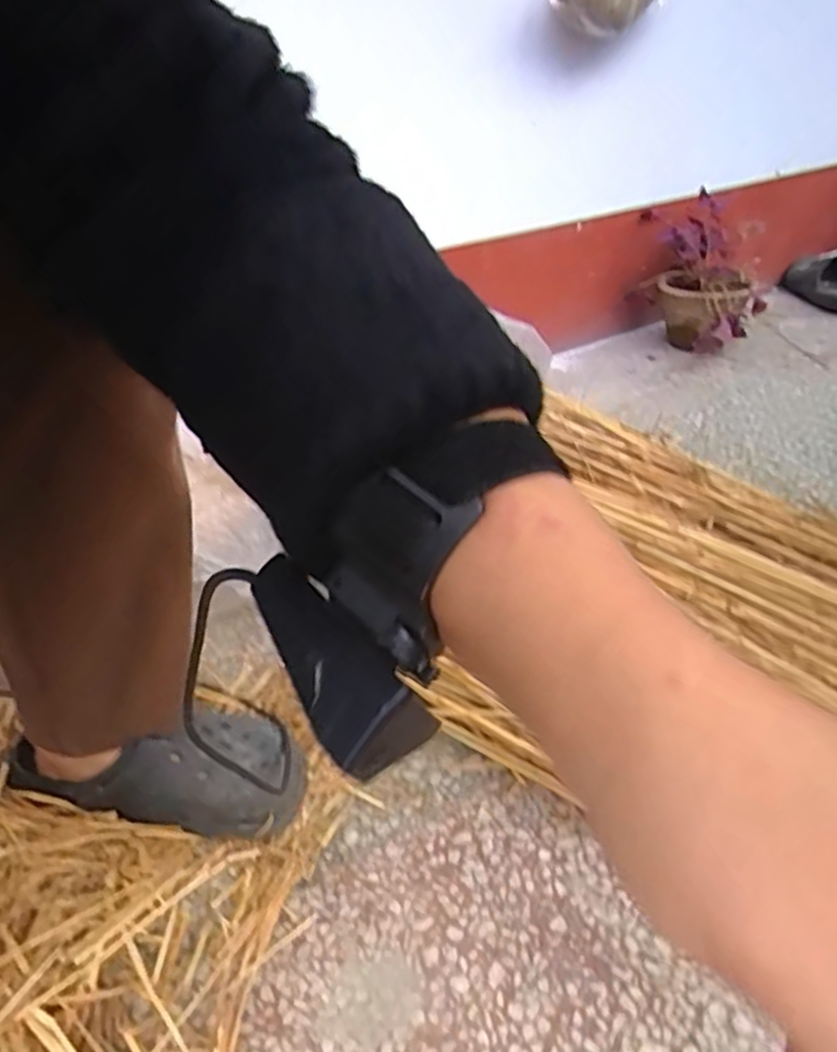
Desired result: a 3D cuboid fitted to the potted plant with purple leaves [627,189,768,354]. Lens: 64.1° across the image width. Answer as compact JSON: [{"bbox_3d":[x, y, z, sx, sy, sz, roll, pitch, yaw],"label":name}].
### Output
[{"bbox_3d":[0.541,-0.466,1.298,0.220,0.279,0.196,12,39,25],"label":"potted plant with purple leaves"}]

